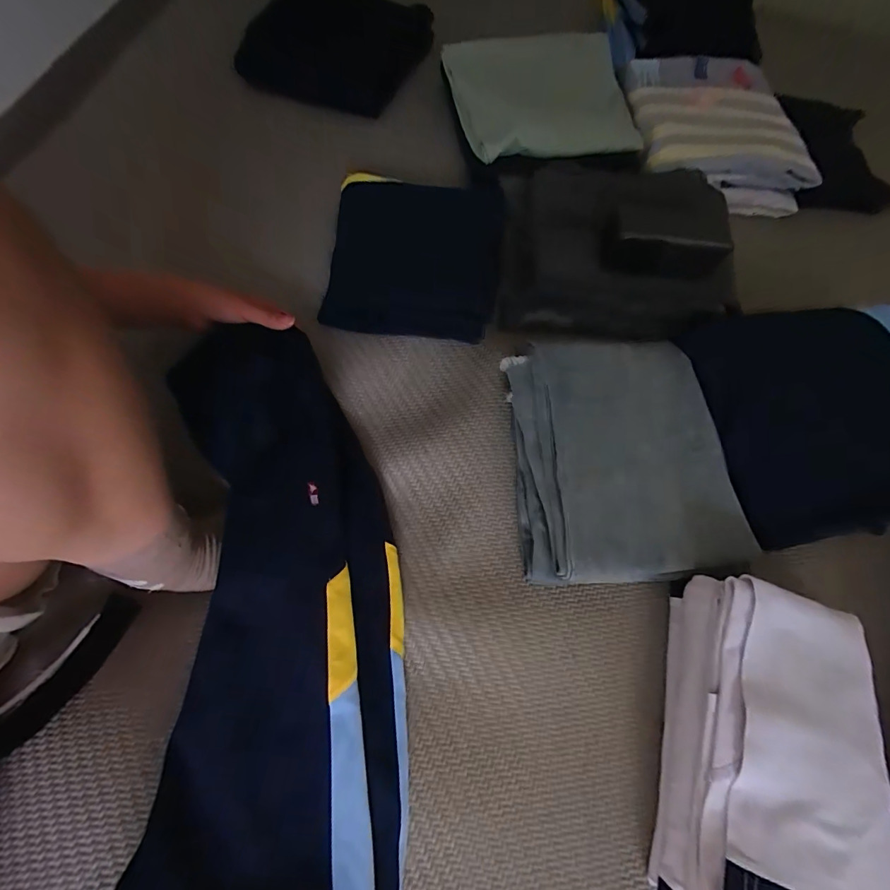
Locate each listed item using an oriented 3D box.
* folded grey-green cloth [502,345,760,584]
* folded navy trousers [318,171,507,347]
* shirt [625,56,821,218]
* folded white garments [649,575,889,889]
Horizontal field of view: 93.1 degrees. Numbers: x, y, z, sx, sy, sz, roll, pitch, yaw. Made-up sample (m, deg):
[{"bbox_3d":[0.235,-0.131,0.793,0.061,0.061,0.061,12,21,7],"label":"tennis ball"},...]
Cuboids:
[{"bbox_3d":[0.184,0.008,0.451,0.223,0.053,0.255,-3,68,-4],"label":"folded grey-green cloth"},{"bbox_3d":[-0.036,-0.243,0.541,0.213,0.055,0.227,4,67,-1],"label":"folded navy trousers"},{"bbox_3d":[0.415,-0.505,0.661,0.257,0.080,0.286,7,68,-1],"label":"shirt"},{"bbox_3d":[0.260,0.251,0.346,0.146,0.090,0.246,16,68,4],"label":"folded white garments"}]

